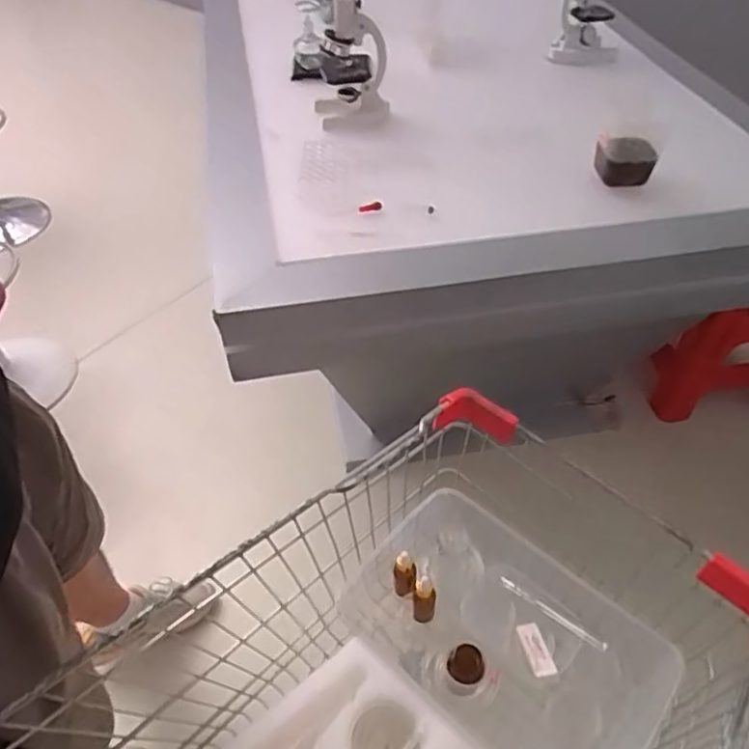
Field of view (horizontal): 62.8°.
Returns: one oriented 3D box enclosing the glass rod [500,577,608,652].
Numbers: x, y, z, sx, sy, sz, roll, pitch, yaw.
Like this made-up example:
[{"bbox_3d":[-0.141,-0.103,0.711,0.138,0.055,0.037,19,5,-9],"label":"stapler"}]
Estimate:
[{"bbox_3d":[0.231,0.311,0.803,0.013,0.012,0.153,-37,42,-29],"label":"glass rod"}]

